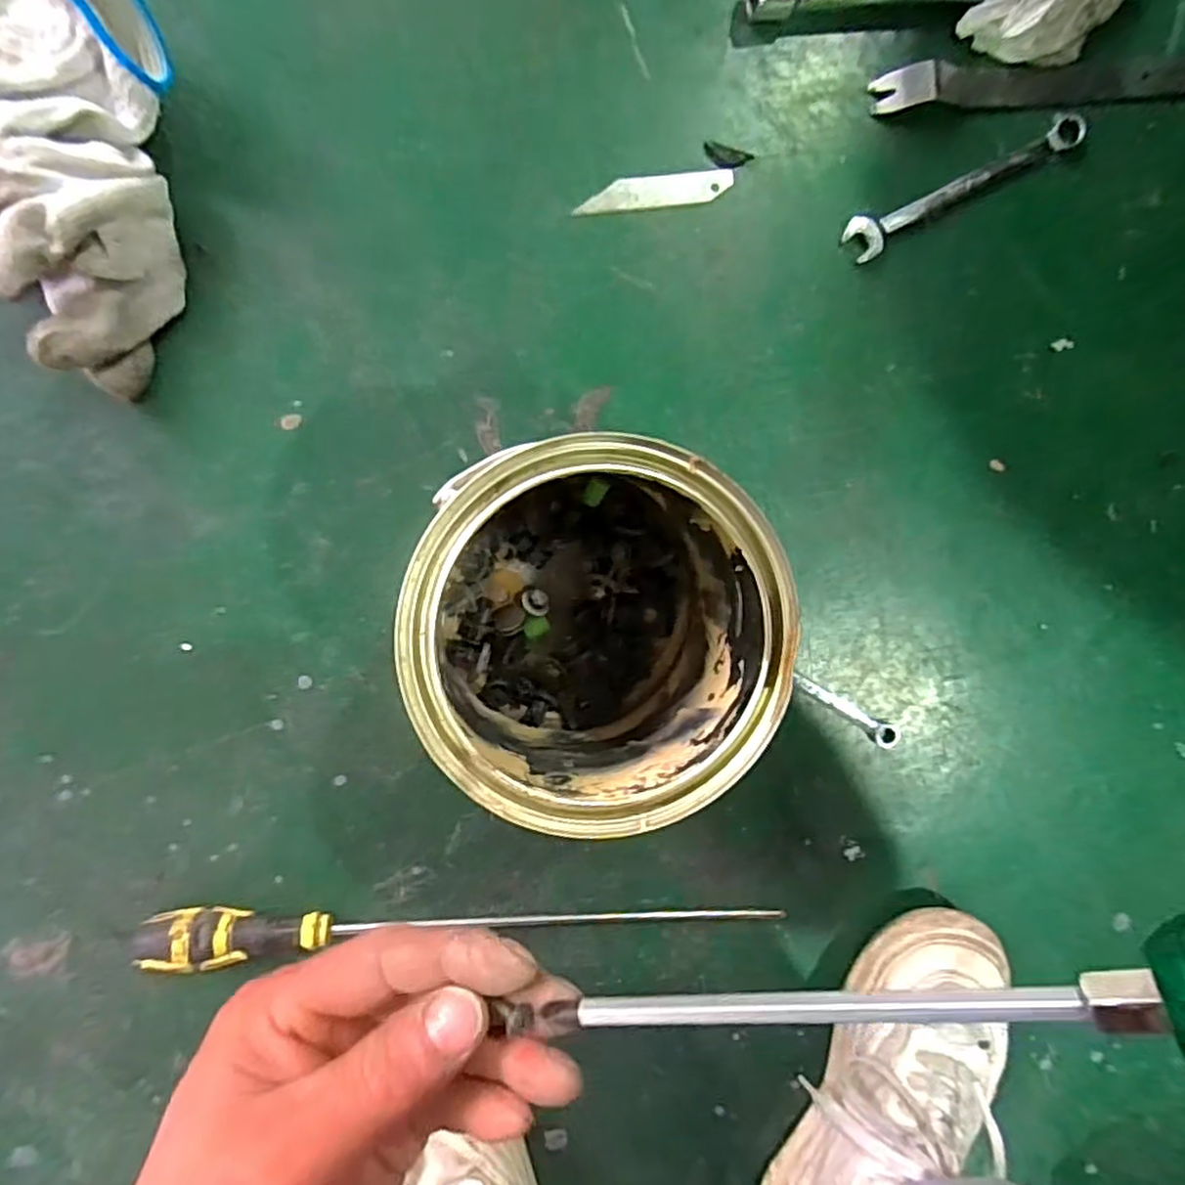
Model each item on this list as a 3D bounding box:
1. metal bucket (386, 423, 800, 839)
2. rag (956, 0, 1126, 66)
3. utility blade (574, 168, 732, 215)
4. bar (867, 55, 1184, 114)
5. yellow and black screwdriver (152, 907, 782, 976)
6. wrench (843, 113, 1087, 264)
[{"bbox_3d":[-0.005,0.012,0.344,0.153,0.151,0.156,-1,96,-7],"label":"metal bucket"},{"bbox_3d":[0.266,-0.337,0.401,0.096,0.028,0.040,-8,97,-6],"label":"rag"},{"bbox_3d":[0.037,-0.235,0.401,0.093,0.004,0.019,-10,97,-6],"label":"utility blade"},{"bbox_3d":[0.275,-0.310,0.412,0.217,0.011,0.027,-7,97,-6],"label":"bar"},{"bbox_3d":[-0.069,0.203,0.418,0.382,0.027,0.028,2,96,-7],"label":"yellow and black screwdriver"},{"bbox_3d":[0.228,-0.247,0.416,0.161,0.009,0.024,-27,98,-4],"label":"wrench"}]

